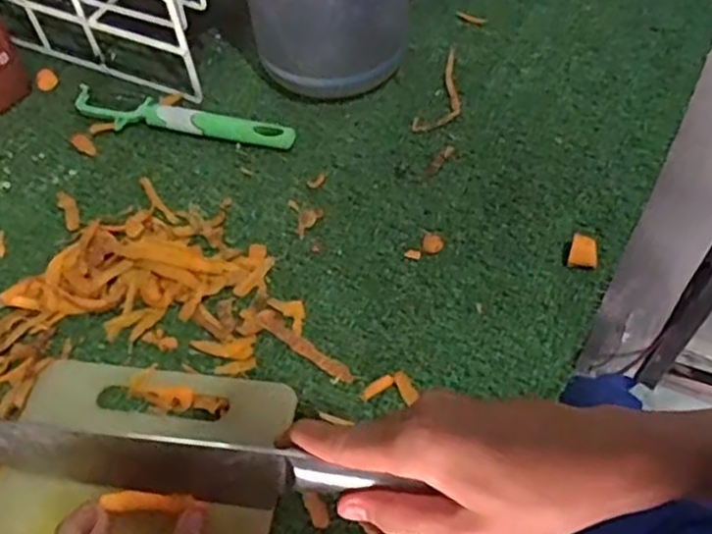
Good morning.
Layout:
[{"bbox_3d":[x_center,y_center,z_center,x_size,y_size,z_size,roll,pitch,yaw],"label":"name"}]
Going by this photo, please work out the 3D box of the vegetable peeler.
[{"bbox_3d":[-0.131,-0.109,0.531,0.179,0.014,0.030,12,57,14],"label":"vegetable peeler"}]

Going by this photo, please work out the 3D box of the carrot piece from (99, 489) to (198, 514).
[{"bbox_3d":[-0.102,0.115,0.354,0.045,0.007,0.009,1,54,1],"label":"carrot piece"}]

